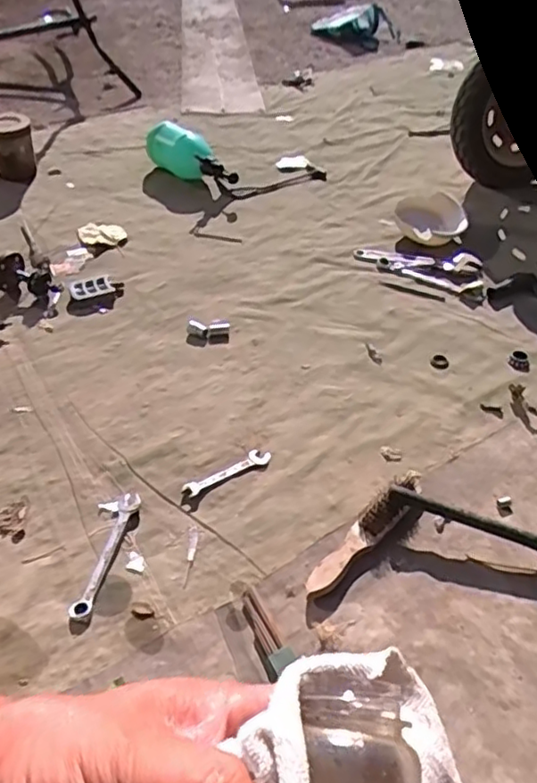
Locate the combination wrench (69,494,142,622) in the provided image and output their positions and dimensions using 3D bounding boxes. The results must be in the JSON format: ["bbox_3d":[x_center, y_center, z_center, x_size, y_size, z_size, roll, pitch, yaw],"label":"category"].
[{"bbox_3d":[-0.230,0.232,0.885,0.030,0.018,0.198,8,47,9],"label":"combination wrench"}]

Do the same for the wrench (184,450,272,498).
[{"bbox_3d":[-0.067,0.128,1.001,0.153,0.008,0.031,-24,50,-20],"label":"wrench"}]

